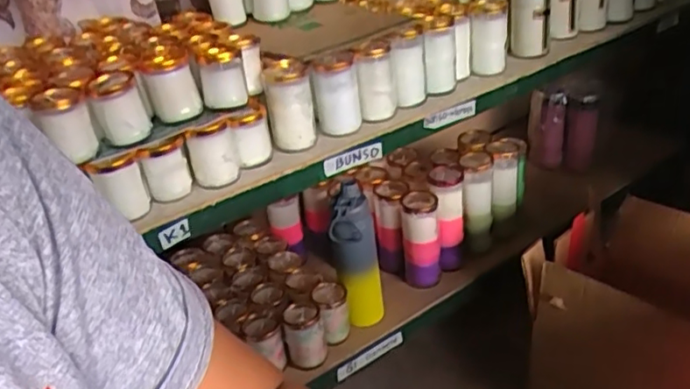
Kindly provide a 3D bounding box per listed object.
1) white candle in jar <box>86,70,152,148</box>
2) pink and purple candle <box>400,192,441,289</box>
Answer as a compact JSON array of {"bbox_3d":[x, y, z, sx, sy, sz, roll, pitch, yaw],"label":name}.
[{"bbox_3d":[-0.280,-0.106,0.746,0.059,0.075,0.062,-19,33,-21],"label":"white candle in jar"},{"bbox_3d":[0.154,0.092,1.206,0.073,0.176,0.091,-1,31,9],"label":"pink and purple candle"}]

